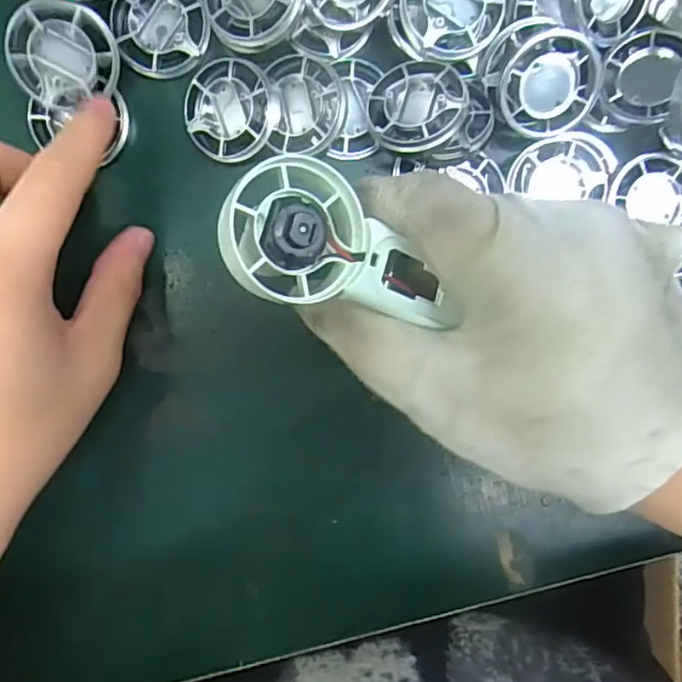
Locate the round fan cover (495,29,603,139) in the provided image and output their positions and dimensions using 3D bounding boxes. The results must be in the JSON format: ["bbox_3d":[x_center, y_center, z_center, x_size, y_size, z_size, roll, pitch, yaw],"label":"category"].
[{"bbox_3d":[0.082,-0.100,0.234,0.040,0.007,0.035,-22,96,1],"label":"round fan cover"}]

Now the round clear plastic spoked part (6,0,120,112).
[{"bbox_3d":[-0.105,-0.108,0.227,0.038,0.005,0.036,-5,119,-9],"label":"round clear plastic spoked part"}]

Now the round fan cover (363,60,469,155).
[{"bbox_3d":[0.029,-0.091,0.230,0.037,0.007,0.037,-1,76,15],"label":"round fan cover"}]

